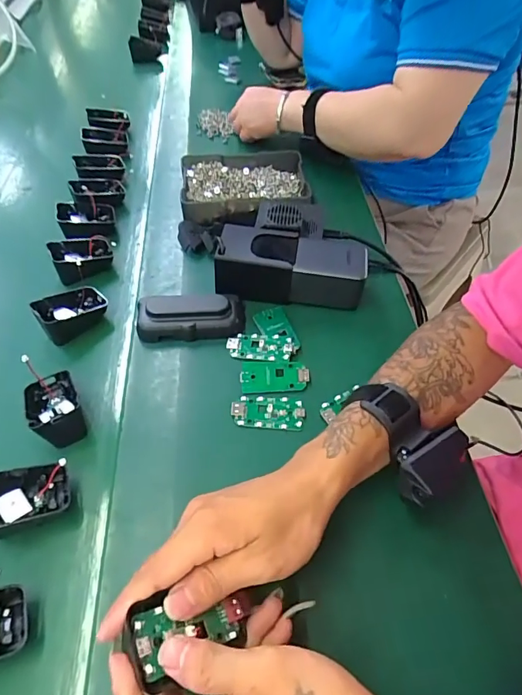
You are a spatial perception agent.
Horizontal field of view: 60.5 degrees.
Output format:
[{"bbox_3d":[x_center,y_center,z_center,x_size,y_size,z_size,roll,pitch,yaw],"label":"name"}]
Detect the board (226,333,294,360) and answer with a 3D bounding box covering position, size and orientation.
[{"bbox_3d":[0.000,-0.002,0.444,0.065,0.006,0.030,7,53,9],"label":"board"}]

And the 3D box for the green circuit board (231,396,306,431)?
[{"bbox_3d":[0.006,0.057,0.400,0.063,0.009,0.031,3,52,7],"label":"green circuit board"}]

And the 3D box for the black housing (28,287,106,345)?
[{"bbox_3d":[-0.198,-0.038,0.475,0.070,0.046,0.041,-35,57,-21],"label":"black housing"}]

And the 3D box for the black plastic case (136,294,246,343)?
[{"bbox_3d":[-0.072,-0.033,0.461,0.106,0.030,0.047,-7,52,-1],"label":"black plastic case"}]

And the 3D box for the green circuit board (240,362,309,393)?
[{"bbox_3d":[0.013,0.027,0.422,0.063,0.007,0.030,-2,52,2],"label":"green circuit board"}]

